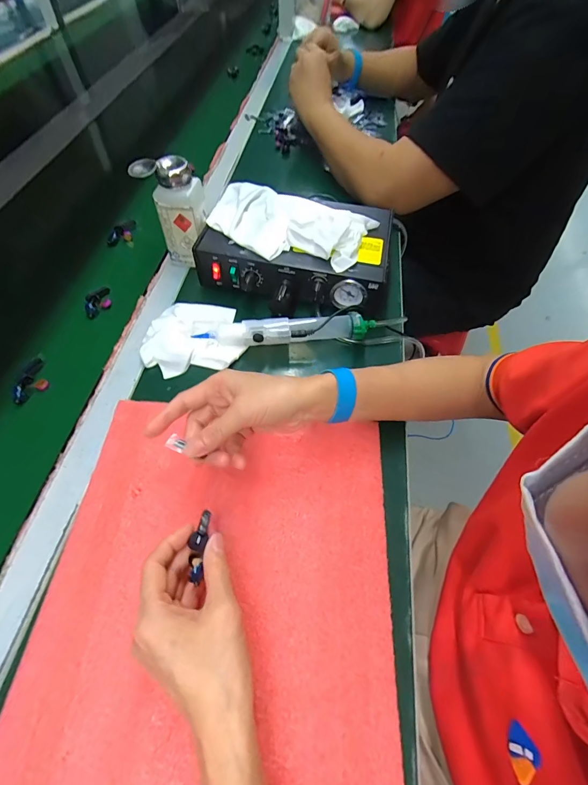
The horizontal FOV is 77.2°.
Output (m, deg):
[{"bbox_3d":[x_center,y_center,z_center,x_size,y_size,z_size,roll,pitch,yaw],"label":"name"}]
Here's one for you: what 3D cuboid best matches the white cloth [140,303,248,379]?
[{"bbox_3d":[-0.121,-0.071,0.430,0.108,0.026,0.095,-7,58,-6],"label":"white cloth"}]

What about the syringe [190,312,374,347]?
[{"bbox_3d":[-0.007,-0.071,0.428,0.199,0.026,0.032,-3,58,-4],"label":"syringe"}]

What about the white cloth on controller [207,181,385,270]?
[{"bbox_3d":[-0.011,-0.217,0.462,0.201,0.030,0.115,21,58,12],"label":"white cloth on controller"}]

